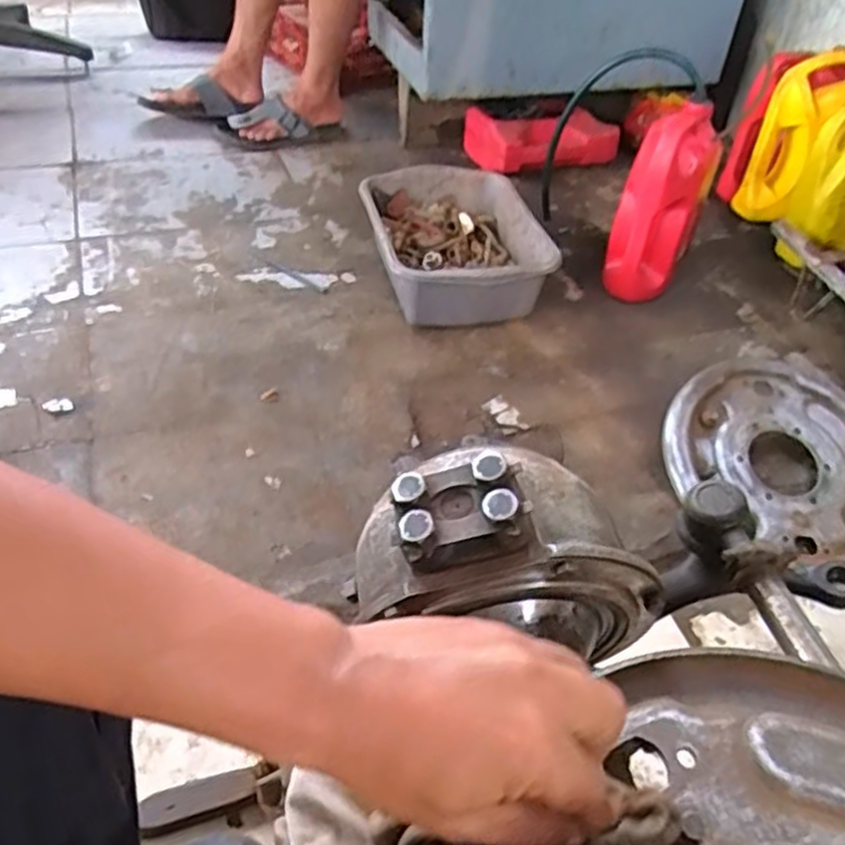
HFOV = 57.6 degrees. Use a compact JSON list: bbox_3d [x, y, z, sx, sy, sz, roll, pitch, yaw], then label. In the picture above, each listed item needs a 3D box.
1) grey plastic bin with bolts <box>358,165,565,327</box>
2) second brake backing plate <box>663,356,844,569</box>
[{"bbox_3d":[0.049,-0.285,1.255,0.259,0.121,0.318,-4,45,-7],"label":"grey plastic bin with bolts"},{"bbox_3d":[0.458,0.046,0.979,0.292,0.036,0.257,31,66,11],"label":"second brake backing plate"}]

